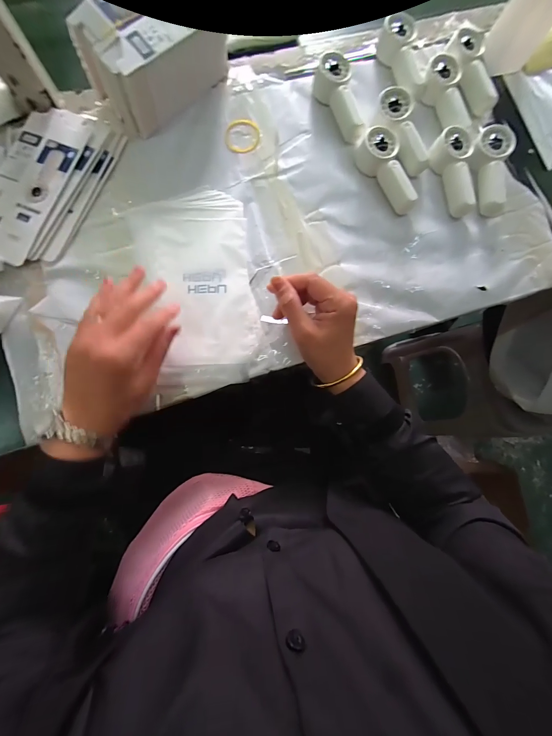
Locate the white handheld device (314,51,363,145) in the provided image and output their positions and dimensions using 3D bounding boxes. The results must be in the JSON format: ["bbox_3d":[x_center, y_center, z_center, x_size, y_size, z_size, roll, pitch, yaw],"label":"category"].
[{"bbox_3d":[0.082,-0.360,0.417,0.044,0.030,0.112,-11,81,-5],"label":"white handheld device"}]

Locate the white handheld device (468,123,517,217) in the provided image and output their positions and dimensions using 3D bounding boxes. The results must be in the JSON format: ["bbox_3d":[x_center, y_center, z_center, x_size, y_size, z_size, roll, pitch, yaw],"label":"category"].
[{"bbox_3d":[0.286,-0.265,0.418,0.054,0.037,0.113,11,80,-2],"label":"white handheld device"}]

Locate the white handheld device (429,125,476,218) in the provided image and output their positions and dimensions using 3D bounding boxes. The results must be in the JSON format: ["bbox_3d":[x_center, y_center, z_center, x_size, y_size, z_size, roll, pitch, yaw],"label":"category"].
[{"bbox_3d":[0.241,-0.261,0.415,0.051,0.034,0.108,-7,81,-4],"label":"white handheld device"}]

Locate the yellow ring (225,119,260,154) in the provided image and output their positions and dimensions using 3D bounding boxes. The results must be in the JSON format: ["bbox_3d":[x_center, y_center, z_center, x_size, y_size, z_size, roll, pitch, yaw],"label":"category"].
[{"bbox_3d":[-0.045,-0.316,0.419,0.046,0.004,0.054,16,82,-3],"label":"yellow ring"}]

